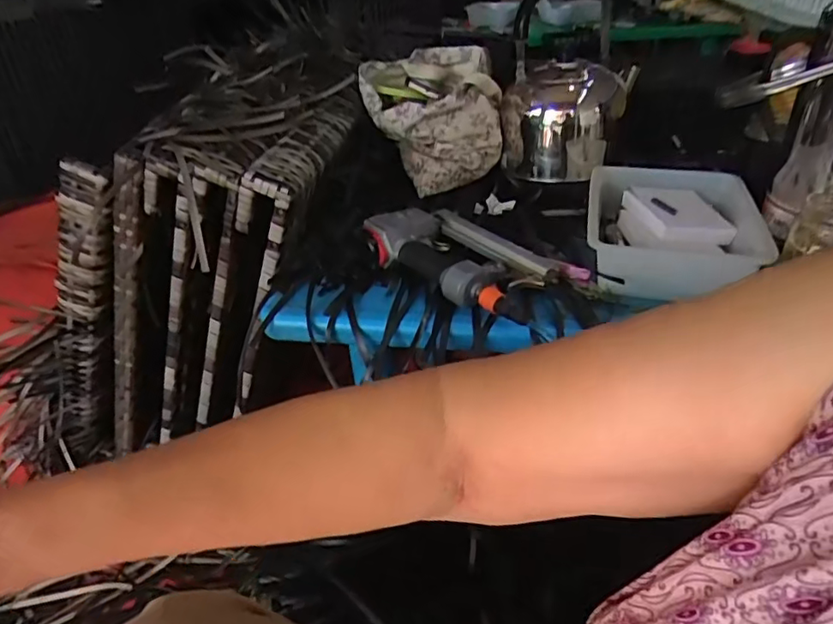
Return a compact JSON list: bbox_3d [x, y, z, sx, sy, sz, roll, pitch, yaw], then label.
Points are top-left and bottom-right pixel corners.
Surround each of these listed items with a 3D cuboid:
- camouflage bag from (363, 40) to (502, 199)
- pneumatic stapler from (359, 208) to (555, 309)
[{"bbox_3d":[0.020,-0.339,0.983,0.218,0.161,0.279,-6,35,-4],"label":"camouflage bag"},{"bbox_3d":[0.055,-0.078,0.755,0.146,0.045,0.220,-27,42,-30],"label":"pneumatic stapler"}]

